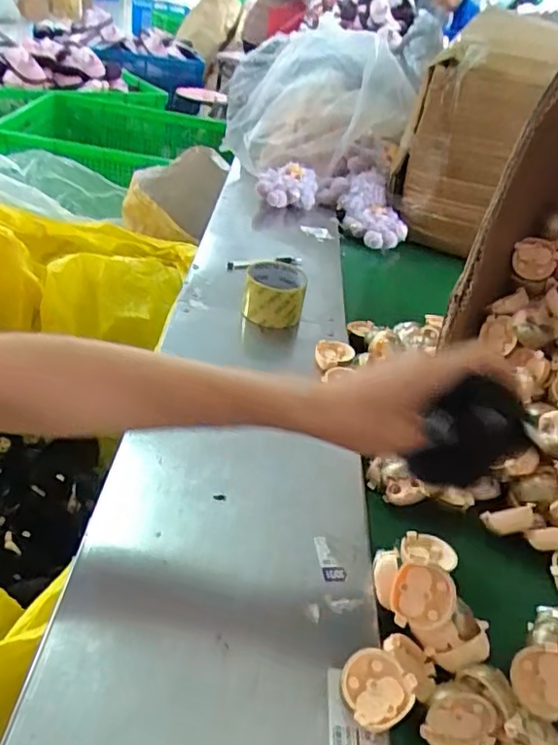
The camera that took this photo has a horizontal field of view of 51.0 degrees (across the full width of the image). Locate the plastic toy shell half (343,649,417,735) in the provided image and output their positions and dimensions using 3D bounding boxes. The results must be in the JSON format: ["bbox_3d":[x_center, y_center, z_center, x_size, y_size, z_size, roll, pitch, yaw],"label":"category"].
[{"bbox_3d":[0.066,0.213,0.395,0.048,0.011,0.047,4,45,-4],"label":"plastic toy shell half"}]

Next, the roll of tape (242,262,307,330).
[{"bbox_3d":[-0.008,-0.106,0.813,0.083,0.060,0.082,10,35,-3],"label":"roll of tape"}]

